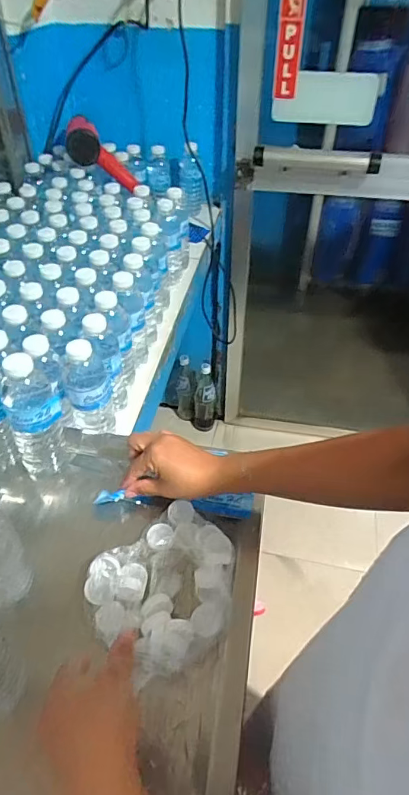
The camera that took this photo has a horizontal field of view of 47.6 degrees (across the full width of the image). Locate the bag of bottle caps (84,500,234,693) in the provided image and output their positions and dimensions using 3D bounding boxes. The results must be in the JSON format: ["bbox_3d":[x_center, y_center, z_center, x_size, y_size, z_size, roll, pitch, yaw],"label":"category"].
[{"bbox_3d":[-0.038,0.199,0.498,0.154,0.032,0.138,-33,54,-29],"label":"bag of bottle caps"}]

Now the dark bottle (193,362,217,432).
[{"bbox_3d":[0.000,0.014,1.686,0.082,0.278,0.065,4,45,4],"label":"dark bottle"}]

